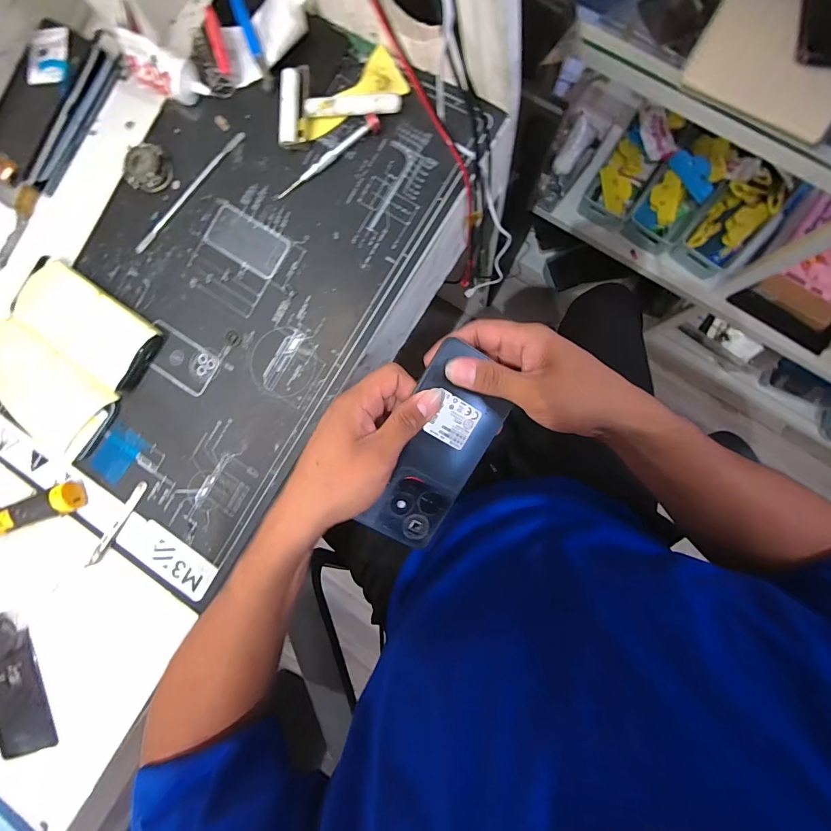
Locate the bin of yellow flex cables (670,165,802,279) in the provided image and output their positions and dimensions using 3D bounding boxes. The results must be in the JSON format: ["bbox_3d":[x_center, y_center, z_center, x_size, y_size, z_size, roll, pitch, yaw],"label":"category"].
[{"bbox_3d":[0.615,-0.375,0.748,0.128,0.087,0.213,43,93,5],"label":"bin of yellow flex cables"}]

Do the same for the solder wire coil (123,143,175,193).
[{"bbox_3d":[-0.283,-0.261,0.418,0.046,0.024,0.038,-40,86,4],"label":"solder wire coil"}]

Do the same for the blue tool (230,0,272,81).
[{"bbox_3d":[-0.170,-0.392,0.406,0.014,0.015,0.101,-20,87,5],"label":"blue tool"}]

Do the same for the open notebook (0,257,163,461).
[{"bbox_3d":[-0.382,-0.061,0.420,0.160,0.026,0.177,37,93,5],"label":"open notebook"}]

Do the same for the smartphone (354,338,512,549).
[{"bbox_3d":[0.016,0.028,0.309,0.071,0.004,0.156,29,95,-13],"label":"smartphone"}]

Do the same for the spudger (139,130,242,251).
[{"bbox_3d":[-0.247,-0.242,0.425,0.169,0.004,0.013,-45,85,3],"label":"spudger"}]

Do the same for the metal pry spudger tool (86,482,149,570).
[{"bbox_3d":[-0.320,0.117,0.420,0.010,0.009,0.104,32,92,5],"label":"metal pry spudger tool"}]

